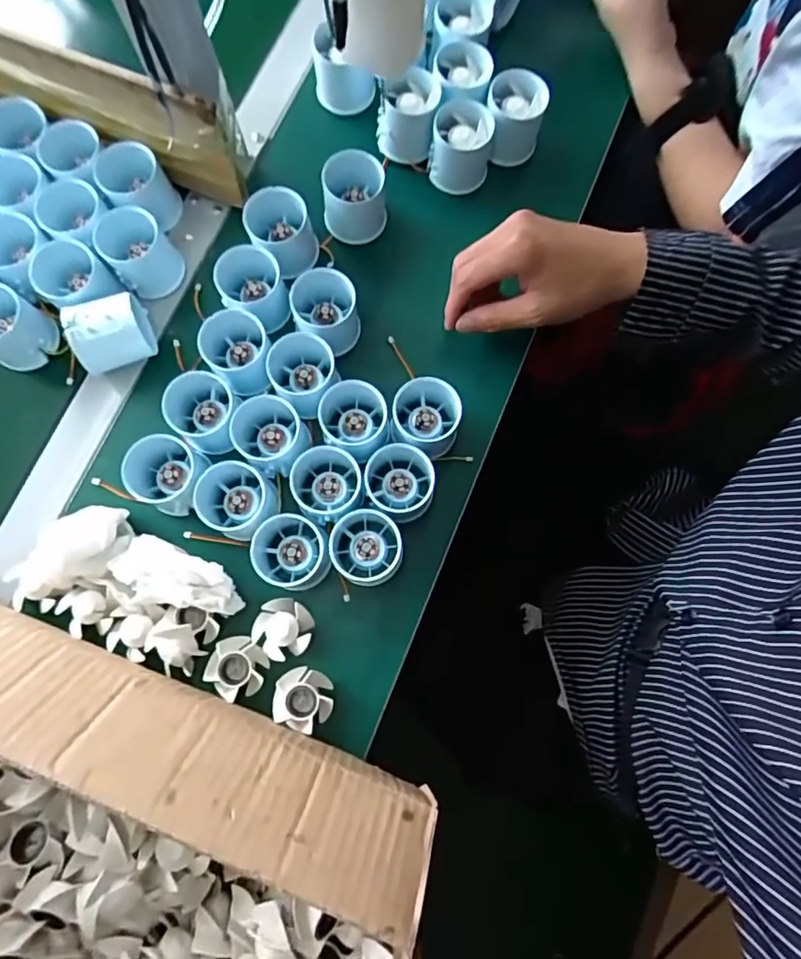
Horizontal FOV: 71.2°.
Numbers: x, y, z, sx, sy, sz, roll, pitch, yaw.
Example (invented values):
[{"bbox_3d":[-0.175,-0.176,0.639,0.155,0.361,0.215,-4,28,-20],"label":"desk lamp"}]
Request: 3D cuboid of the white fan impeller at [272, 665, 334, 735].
[{"bbox_3d":[-0.071,0.162,0.412,0.042,0.016,0.040,0,78,0],"label":"white fan impeller"}]

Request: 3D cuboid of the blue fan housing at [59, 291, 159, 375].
[{"bbox_3d":[-0.230,-0.116,0.451,0.053,0.057,0.049,-22,79,-4],"label":"blue fan housing"}]

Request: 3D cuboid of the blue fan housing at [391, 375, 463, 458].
[{"bbox_3d":[0.021,-0.051,0.444,0.055,0.044,0.051,0,78,0],"label":"blue fan housing"}]

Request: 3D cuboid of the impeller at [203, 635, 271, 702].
[{"bbox_3d":[-0.121,0.139,0.414,0.043,0.014,0.041,0,78,0],"label":"impeller"}]

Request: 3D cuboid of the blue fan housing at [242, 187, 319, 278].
[{"bbox_3d":[-0.098,-0.205,0.464,0.050,0.045,0.055,-21,79,-4],"label":"blue fan housing"}]

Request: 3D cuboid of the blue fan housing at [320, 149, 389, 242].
[{"bbox_3d":[-0.039,-0.238,0.477,0.050,0.056,0.050,0,78,0],"label":"blue fan housing"}]

